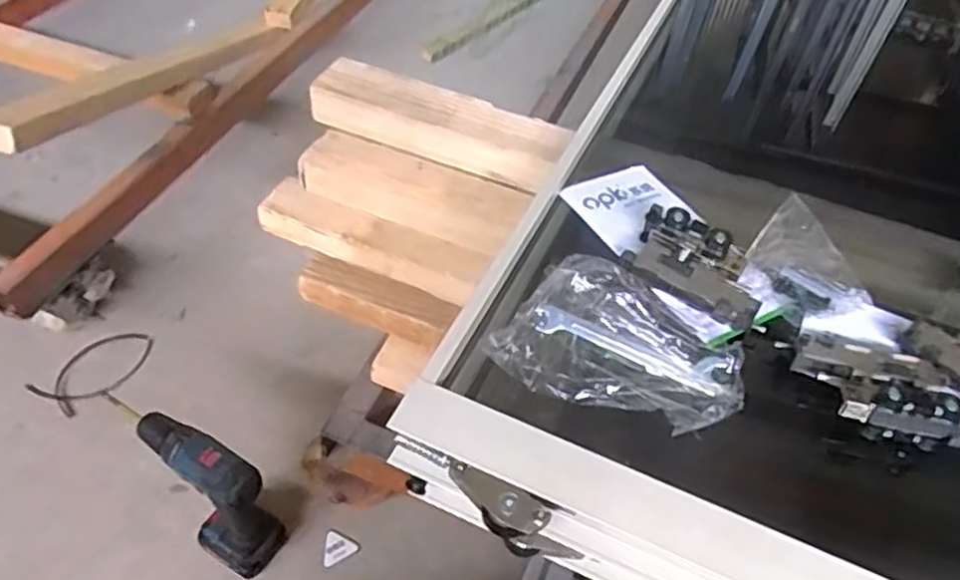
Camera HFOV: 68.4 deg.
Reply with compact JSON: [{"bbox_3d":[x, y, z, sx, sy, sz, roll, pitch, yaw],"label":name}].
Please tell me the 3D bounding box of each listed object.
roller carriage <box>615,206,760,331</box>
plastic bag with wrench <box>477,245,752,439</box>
[{"bbox_3d":[0.137,-0.016,0.446,0.085,0.026,0.051,26,50,17],"label":"roller carriage"},{"bbox_3d":[0.081,0.028,0.397,0.132,0.023,0.089,18,48,10],"label":"plastic bag with wrench"}]

